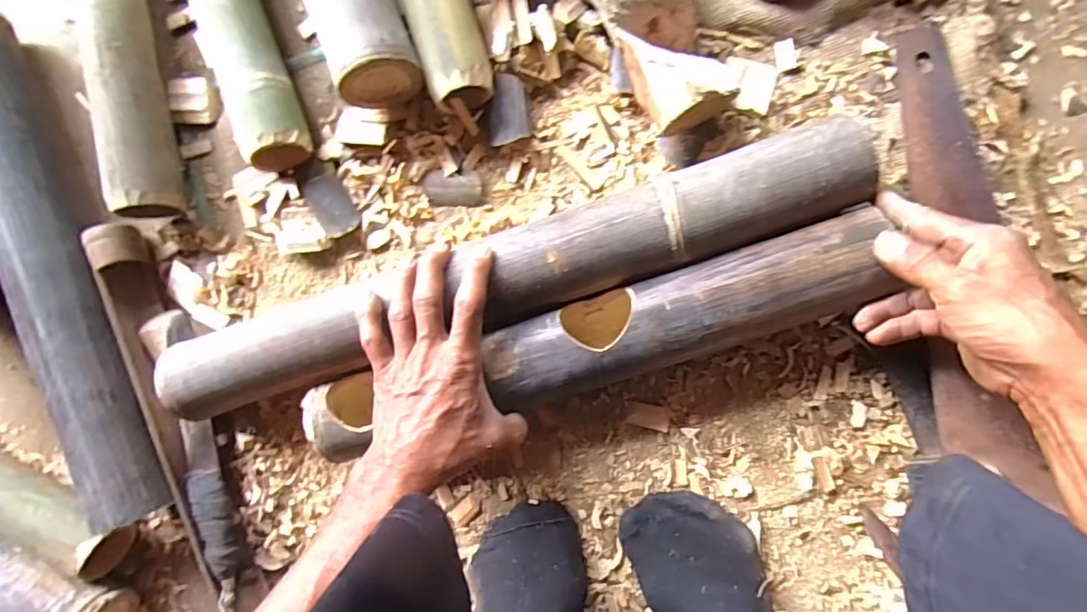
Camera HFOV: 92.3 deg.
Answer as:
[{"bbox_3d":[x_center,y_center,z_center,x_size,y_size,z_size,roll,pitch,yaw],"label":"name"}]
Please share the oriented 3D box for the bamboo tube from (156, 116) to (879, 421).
[{"bbox_3d":[-0.041,-0.021,0.437,0.593,0.063,0.073,-18,87,8],"label":"bamboo tube"}]

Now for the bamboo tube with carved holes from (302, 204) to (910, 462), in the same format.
[{"bbox_3d":[0.032,0.031,0.438,0.467,0.066,0.075,-18,87,9],"label":"bamboo tube with carved holes"}]

